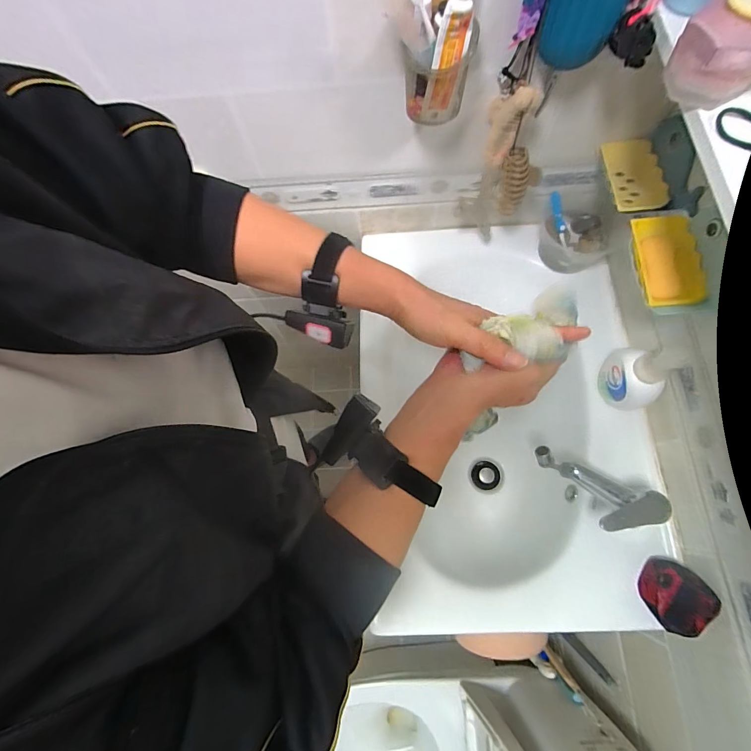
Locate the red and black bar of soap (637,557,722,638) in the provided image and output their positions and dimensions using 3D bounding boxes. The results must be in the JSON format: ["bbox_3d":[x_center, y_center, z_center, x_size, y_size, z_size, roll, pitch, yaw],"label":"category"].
[{"bbox_3d":[0.414,0.301,0.519,0.073,0.056,0.075,-28,73,-7],"label":"red and black bar of soap"}]

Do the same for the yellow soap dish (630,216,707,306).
[{"bbox_3d":[0.392,-0.154,0.511,0.074,0.025,0.127,-5,71,0],"label":"yellow soap dish"}]

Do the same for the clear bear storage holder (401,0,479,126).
[{"bbox_3d":[0.072,-0.374,0.417,0.074,0.161,0.078,8,72,4],"label":"clear bear storage holder"}]

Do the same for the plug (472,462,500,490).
[{"bbox_3d":[0.227,0.205,0.774,0.056,0.016,0.054,-1,71,2],"label":"plug"}]

